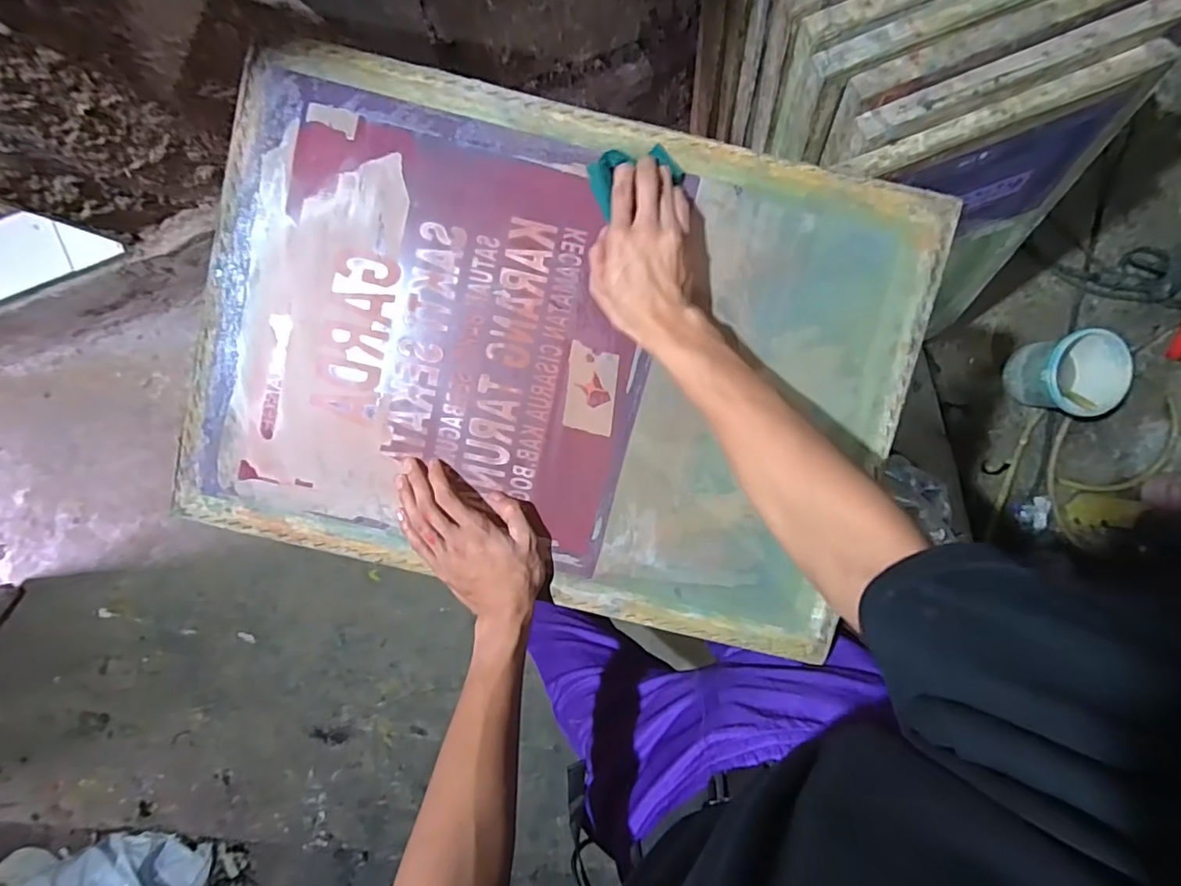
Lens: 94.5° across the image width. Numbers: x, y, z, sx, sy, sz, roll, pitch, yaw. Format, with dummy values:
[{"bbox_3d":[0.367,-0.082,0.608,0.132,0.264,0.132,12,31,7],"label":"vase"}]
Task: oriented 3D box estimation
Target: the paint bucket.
[{"bbox_3d":[1.095,-0.158,1.260,0.165,0.144,0.179,0,94,0],"label":"paint bucket"}]

